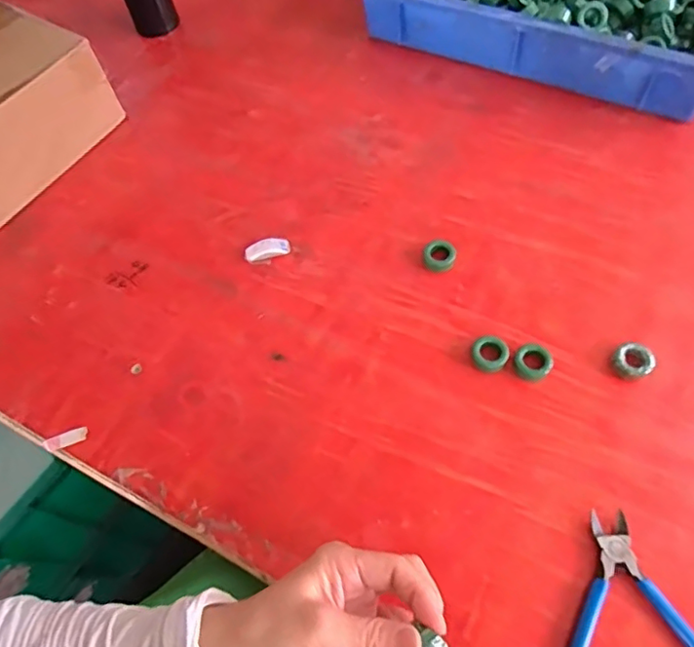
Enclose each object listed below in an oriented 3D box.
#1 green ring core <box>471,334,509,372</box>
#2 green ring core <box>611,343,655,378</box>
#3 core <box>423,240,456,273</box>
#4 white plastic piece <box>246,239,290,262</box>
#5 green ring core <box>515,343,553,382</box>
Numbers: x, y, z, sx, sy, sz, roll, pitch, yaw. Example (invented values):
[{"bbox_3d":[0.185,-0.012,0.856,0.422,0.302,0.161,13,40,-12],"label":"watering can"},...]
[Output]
[{"bbox_3d":[0.125,0.027,0.494,0.030,0.019,0.029,-2,60,3],"label":"green ring core"},{"bbox_3d":[0.243,0.032,0.480,0.030,0.014,0.030,35,68,22],"label":"green ring core"},{"bbox_3d":[0.090,-0.065,0.551,0.031,0.015,0.028,-2,60,3],"label":"core"},{"bbox_3d":[-0.080,-0.075,0.572,0.045,0.010,0.019,-21,60,-8],"label":"white plastic piece"},{"bbox_3d":[0.161,0.034,0.488,0.028,0.017,0.029,-2,60,3],"label":"green ring core"}]

